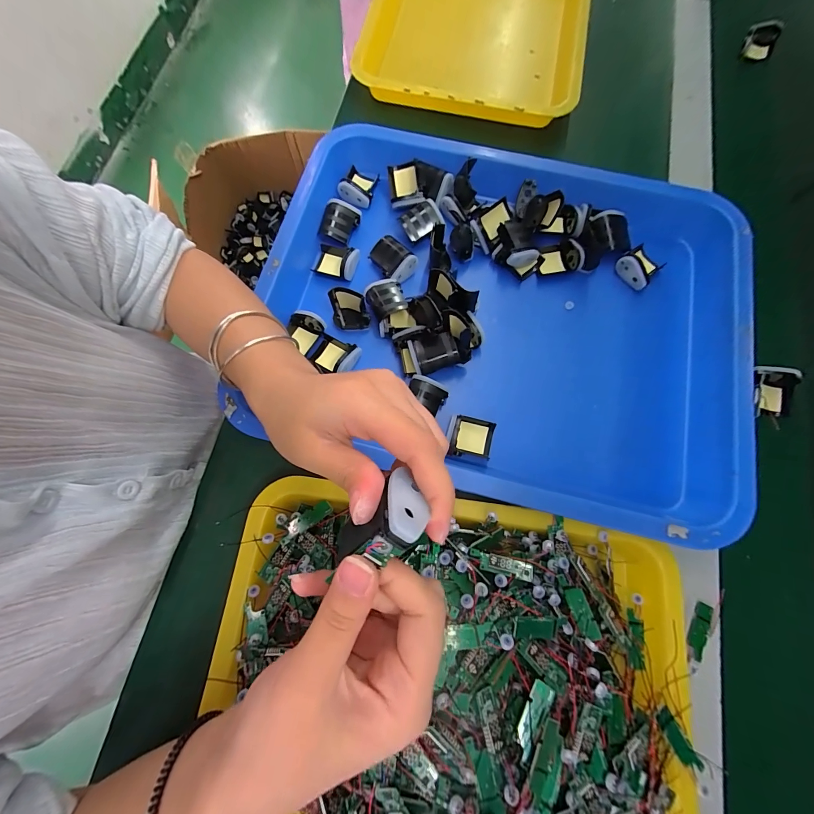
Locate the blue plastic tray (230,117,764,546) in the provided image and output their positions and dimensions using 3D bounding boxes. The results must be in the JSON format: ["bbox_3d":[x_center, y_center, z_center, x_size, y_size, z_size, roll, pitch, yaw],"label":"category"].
[{"bbox_3d":[0.091,-0.085,0.329,0.465,0.051,0.336,14,75,4],"label":"blue plastic tray"}]

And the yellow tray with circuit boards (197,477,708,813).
[{"bbox_3d":[0.028,0.197,0.227,0.326,0.072,0.253,8,75,2],"label":"yellow tray with circuit boards"}]

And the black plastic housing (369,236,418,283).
[{"bbox_3d":[-0.017,-0.150,0.344,0.045,0.017,0.032,42,79,10],"label":"black plastic housing"}]

